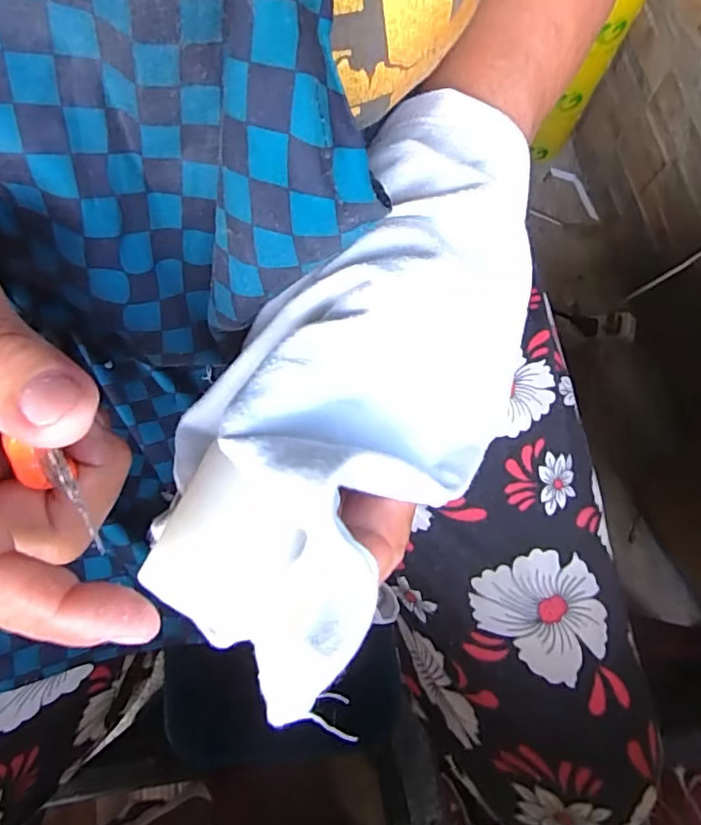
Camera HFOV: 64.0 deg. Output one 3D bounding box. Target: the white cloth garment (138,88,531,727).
[{"bbox_3d":[-0.006,-0.006,0.154,0.079,0.060,0.153,21,74,4],"label":"white cloth garment"}]

